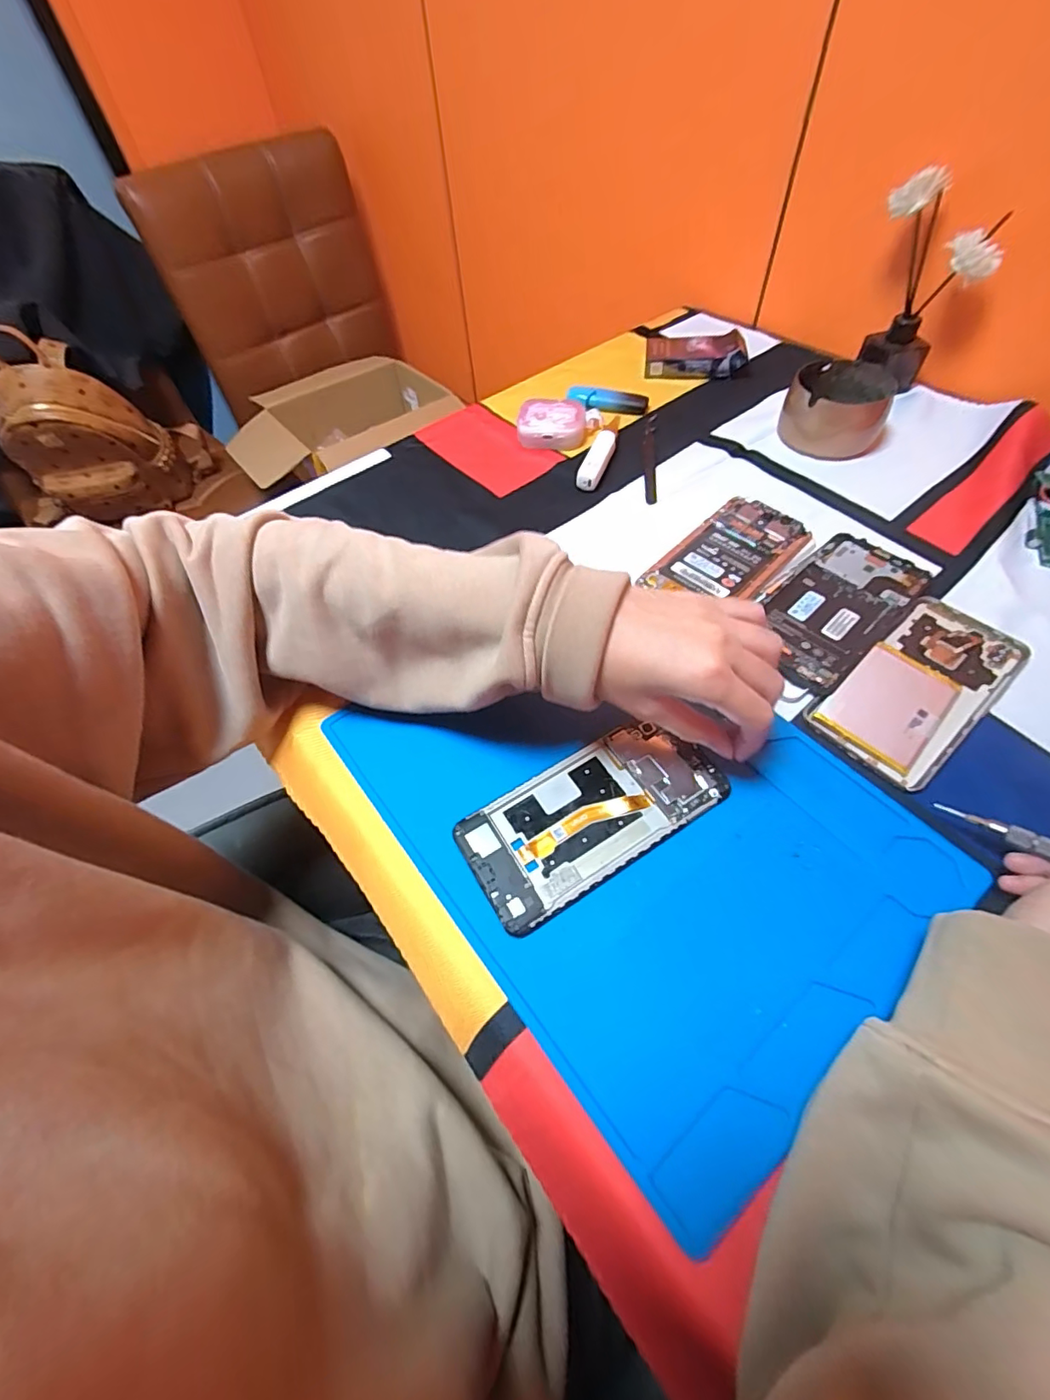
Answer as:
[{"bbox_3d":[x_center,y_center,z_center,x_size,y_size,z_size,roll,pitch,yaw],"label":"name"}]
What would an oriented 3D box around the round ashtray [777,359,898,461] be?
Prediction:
[{"bbox_3d":[0.285,-0.270,0.492,0.085,0.050,0.088,-2,55,3],"label":"round ashtray"}]

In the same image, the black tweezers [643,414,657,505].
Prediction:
[{"bbox_3d":[0.117,-0.232,0.499,0.013,0.012,0.137,4,56,7],"label":"black tweezers"}]

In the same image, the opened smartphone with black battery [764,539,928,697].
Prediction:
[{"bbox_3d":[0.216,-0.065,0.376,0.142,0.012,0.071,-38,61,-20],"label":"opened smartphone with black battery"}]

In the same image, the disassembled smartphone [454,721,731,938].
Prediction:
[{"bbox_3d":[0.039,0.063,0.304,0.147,0.007,0.068,-27,57,-14],"label":"disassembled smartphone"}]

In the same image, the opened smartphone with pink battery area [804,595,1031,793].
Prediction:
[{"bbox_3d":[0.254,-0.012,0.341,0.152,0.012,0.071,-36,60,-19],"label":"opened smartphone with pink battery area"}]

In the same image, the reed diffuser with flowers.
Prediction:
[{"bbox_3d":[0.361,-0.369,0.490,0.053,0.154,0.094,-18,56,-8],"label":"reed diffuser with flowers"}]

